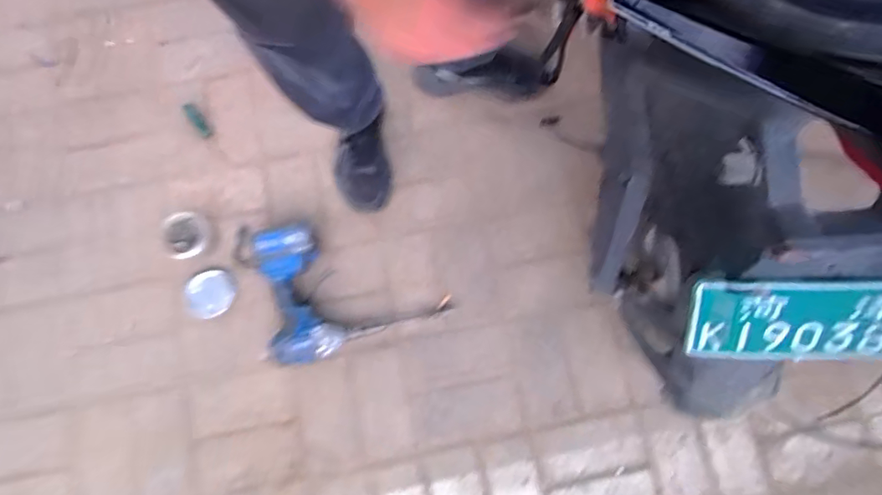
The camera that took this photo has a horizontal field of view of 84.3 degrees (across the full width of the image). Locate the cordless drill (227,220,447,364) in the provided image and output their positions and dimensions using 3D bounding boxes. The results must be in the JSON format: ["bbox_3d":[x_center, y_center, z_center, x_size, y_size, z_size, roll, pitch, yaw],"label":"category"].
[{"bbox_3d":[-0.189,0.043,0.885,0.327,0.084,0.272,-21,79,-5],"label":"cordless drill"}]

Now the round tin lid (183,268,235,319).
[{"bbox_3d":[-0.429,0.085,0.897,0.097,0.020,0.086,0,81,12],"label":"round tin lid"}]

